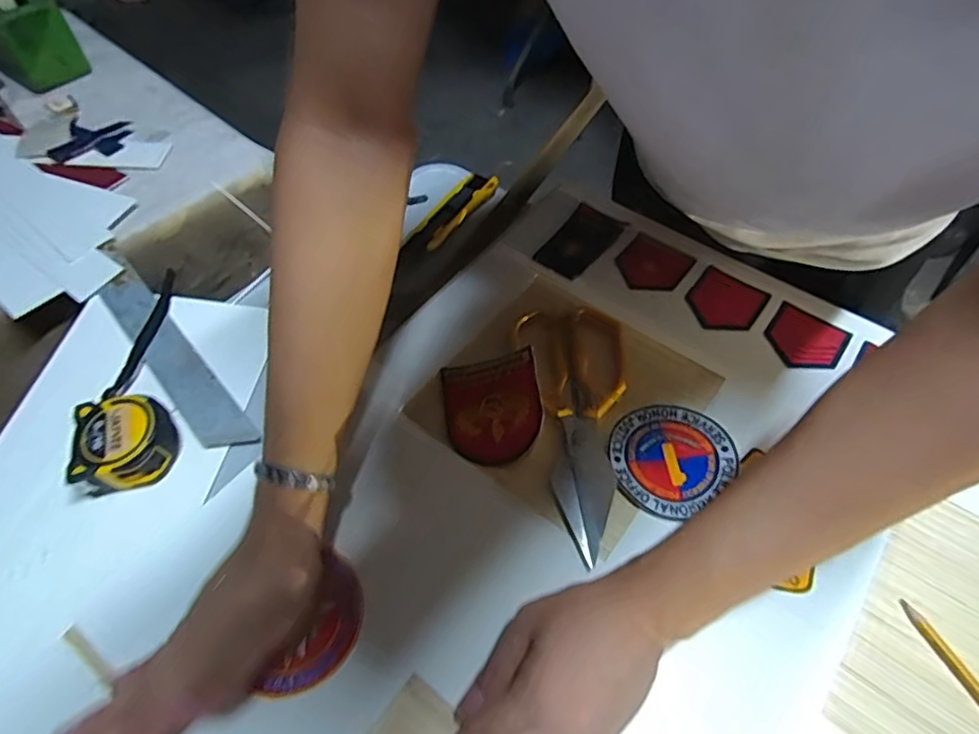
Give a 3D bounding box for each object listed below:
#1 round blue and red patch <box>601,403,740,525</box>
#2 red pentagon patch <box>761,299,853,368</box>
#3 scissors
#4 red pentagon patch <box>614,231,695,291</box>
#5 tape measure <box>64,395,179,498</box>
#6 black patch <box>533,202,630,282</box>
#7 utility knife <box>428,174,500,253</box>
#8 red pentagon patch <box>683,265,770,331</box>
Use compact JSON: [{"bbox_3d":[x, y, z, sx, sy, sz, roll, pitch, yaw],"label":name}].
[{"bbox_3d":[0.138,0.068,0.455,0.095,0.008,0.086,-28,58,-16],"label":"round blue and red patch"},{"bbox_3d":[0.279,-0.024,0.521,0.064,0.005,0.061,33,67,20],"label":"red pentagon patch"},{"bbox_3d":[0.079,0.039,0.470,0.089,0.012,0.215,-5,54,-4],"label":"scissors"},{"bbox_3d":[0.158,-0.100,0.576,0.064,0.005,0.069,32,60,21],"label":"red pentagon patch"},{"bbox_3d":[-0.272,0.056,0.444,0.071,0.039,0.065,-10,55,-7],"label":"tape measure"},{"bbox_3d":[0.091,-0.127,0.593,0.055,0.004,0.099,29,59,19],"label":"black patch"},{"bbox_3d":[-0.027,-0.162,0.616,0.011,0.014,0.124,28,59,19],"label":"utility knife"},{"bbox_3d":[0.218,-0.062,0.546,0.063,0.005,0.065,32,60,21],"label":"red pentagon patch"}]

